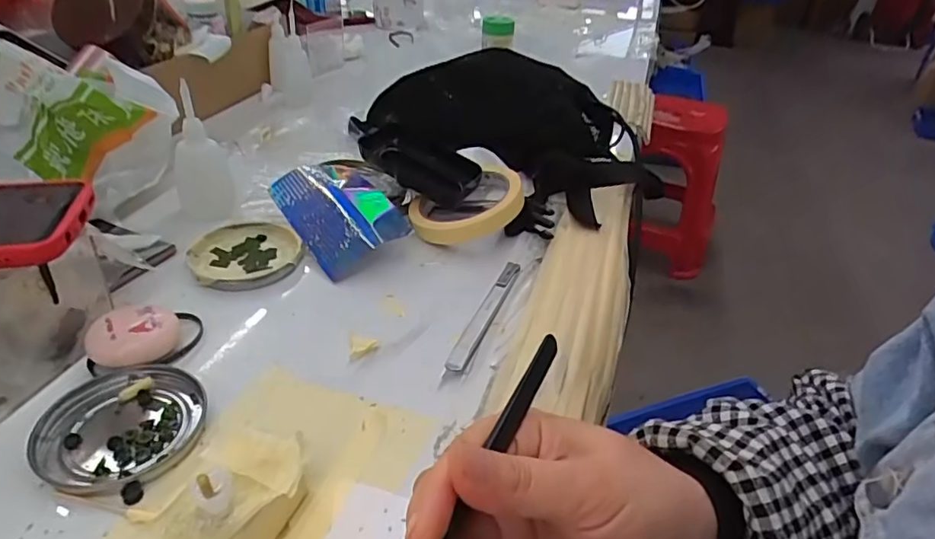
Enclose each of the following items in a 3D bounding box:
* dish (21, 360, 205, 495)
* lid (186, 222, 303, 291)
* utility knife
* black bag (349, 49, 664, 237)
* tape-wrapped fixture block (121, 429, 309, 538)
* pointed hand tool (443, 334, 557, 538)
[{"bbox_3d":[-0.182,0.081,0.299,0.078,0.008,0.075,3,35,-2],"label":"dish"},{"bbox_3d":[-0.170,-0.012,0.435,0.078,0.012,0.081,3,35,-2],"label":"lid"},{"bbox_3d":[0.012,0.033,0.392,0.014,0.005,0.133,16,36,15],"label":"utility knife"},{"bbox_3d":[0.026,-0.146,0.570,0.262,0.092,0.281,-6,36,-15],"label":"black bag"},{"bbox_3d":[-0.103,0.109,0.239,0.048,0.041,0.083,11,35,9],"label":"tape-wrapped fixture block"},{"bbox_3d":[0.012,0.065,0.213,0.007,0.008,0.128,18,38,18],"label":"pointed hand tool"}]

